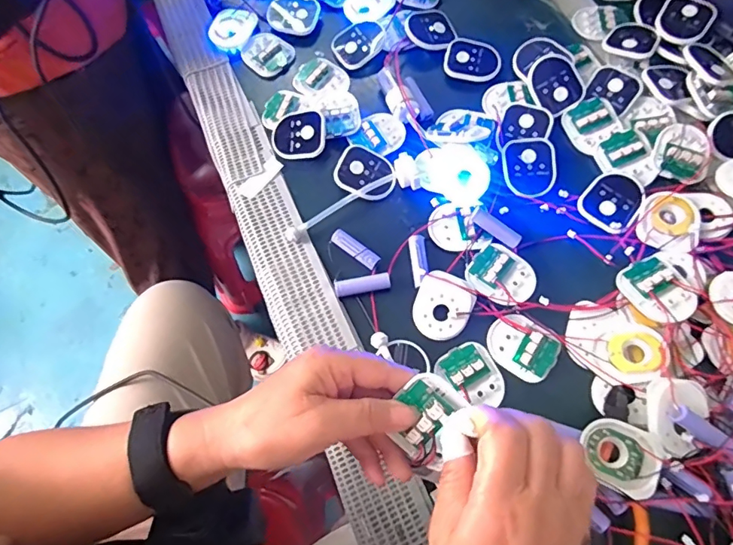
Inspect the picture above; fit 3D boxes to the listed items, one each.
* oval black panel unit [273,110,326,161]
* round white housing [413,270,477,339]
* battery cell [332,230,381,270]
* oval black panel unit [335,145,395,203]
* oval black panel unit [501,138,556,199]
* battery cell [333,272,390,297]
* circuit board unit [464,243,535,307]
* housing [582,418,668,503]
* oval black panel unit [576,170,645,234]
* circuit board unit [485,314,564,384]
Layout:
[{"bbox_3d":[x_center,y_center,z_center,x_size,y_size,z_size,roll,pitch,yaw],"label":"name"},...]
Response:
[{"bbox_3d":[-0.069,-0.139,0.494,0.057,0.007,0.051,-18,79,11],"label":"oval black panel unit"},{"bbox_3d":[0.068,0.028,0.425,0.049,0.008,0.060,25,71,10],"label":"round white housing"},{"bbox_3d":[-0.010,-0.021,0.454,0.049,0.017,0.018,41,75,15],"label":"battery cell"},{"bbox_3d":[0.000,-0.095,0.478,0.057,0.016,0.048,23,71,10],"label":"oval black panel unit"},{"bbox_3d":[0.157,-0.102,0.468,0.048,0.006,0.059,-6,85,3],"label":"oval black panel unit"},{"bbox_3d":[-0.003,0.012,0.441,0.050,0.012,0.015,-10,69,-3],"label":"battery cell"},{"bbox_3d":[0.122,0.002,0.433,0.058,0.010,0.050,29,72,12],"label":"circuit board unit"},{"bbox_3d":[0.192,0.136,0.363,0.059,0.007,0.048,38,76,14],"label":"housing"},{"bbox_3d":[0.230,-0.068,0.453,0.048,0.018,0.061,40,74,15],"label":"oval black panel unit"},{"bbox_3d":[0.134,0.063,0.415,0.059,0.009,0.047,40,74,15],"label":"circuit board unit"}]

